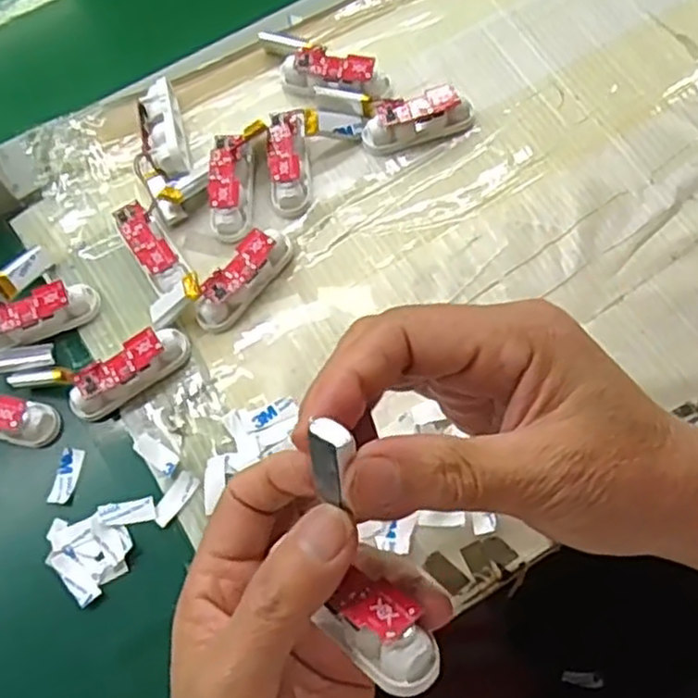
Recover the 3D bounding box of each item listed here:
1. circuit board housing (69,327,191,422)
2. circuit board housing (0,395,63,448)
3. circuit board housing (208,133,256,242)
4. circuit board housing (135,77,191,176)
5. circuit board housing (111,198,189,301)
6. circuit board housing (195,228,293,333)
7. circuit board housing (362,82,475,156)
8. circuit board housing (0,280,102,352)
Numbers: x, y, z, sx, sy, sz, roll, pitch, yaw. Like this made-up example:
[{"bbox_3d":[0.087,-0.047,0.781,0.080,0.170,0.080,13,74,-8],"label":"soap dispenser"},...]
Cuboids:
[{"bbox_3d":[-0.109,0.010,0.356,0.063,0.019,0.017,-36,72,-10],"label":"circuit board housing"},{"bbox_3d":[-0.170,0.032,0.350,0.058,0.016,0.020,14,70,-6],"label":"circuit board housing"},{"bbox_3d":[-0.063,-0.087,0.387,0.020,0.022,0.053,-1,69,2],"label":"circuit board housing"},{"bbox_3d":[-0.103,-0.120,0.399,0.022,0.024,0.060,-12,69,-2],"label":"circuit board housing"},{"bbox_3d":[-0.102,-0.051,0.378,0.019,0.020,0.053,-32,71,-9],"label":"circuit board housing"},{"bbox_3d":[-0.053,-0.036,0.370,0.018,0.019,0.061,36,75,15],"label":"circuit board housing"},{"bbox_3d":[0.038,-0.126,0.397,0.061,0.018,0.024,-21,70,-5],"label":"circuit board housing"},{"bbox_3d":[-0.158,-0.016,0.369,0.060,0.019,0.019,-22,70,-5],"label":"circuit board housing"}]

